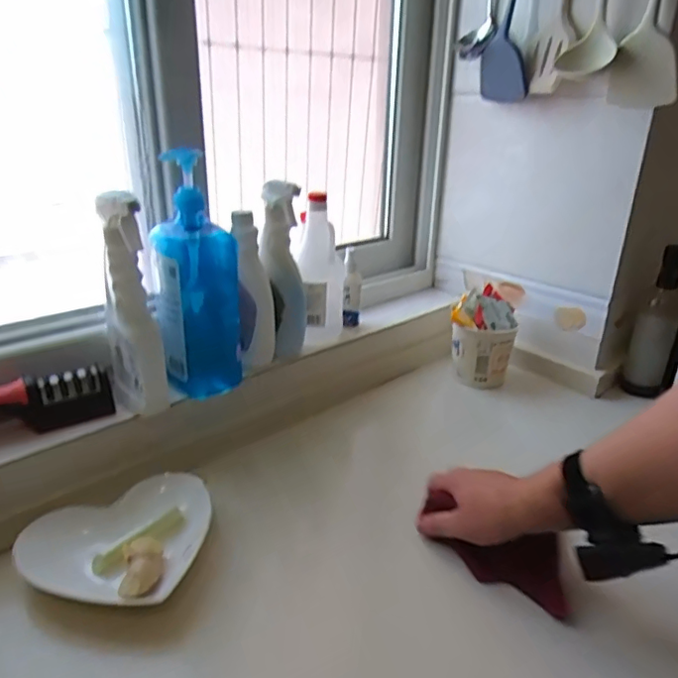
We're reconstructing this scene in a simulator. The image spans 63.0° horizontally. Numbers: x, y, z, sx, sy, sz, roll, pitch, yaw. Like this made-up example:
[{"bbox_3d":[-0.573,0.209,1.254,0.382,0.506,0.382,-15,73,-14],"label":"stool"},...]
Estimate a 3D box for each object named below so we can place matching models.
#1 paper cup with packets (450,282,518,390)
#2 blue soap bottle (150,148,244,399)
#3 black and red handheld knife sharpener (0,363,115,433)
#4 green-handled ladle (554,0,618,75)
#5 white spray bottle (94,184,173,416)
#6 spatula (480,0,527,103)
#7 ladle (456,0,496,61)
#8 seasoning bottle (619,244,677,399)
[{"bbox_3d":[0.246,-0.002,0.947,0.108,0.147,0.087,7,22,14],"label":"paper cup with packets"},{"bbox_3d":[-0.175,-0.071,0.679,0.105,0.283,0.066,-3,22,-9],"label":"blue soap bottle"},{"bbox_3d":[-0.361,0.084,0.614,0.203,0.069,0.030,-16,27,-37],"label":"black and red handheld knife sharpener"},{"bbox_3d":[0.352,-0.512,0.741,0.069,0.281,0.047,9,23,19],"label":"green-handled ladle"},{"bbox_3d":[-0.239,-0.033,0.642,0.059,0.268,0.106,-9,24,-23],"label":"white spray bottle"},{"bbox_3d":[0.266,-0.529,0.843,0.072,0.304,0.028,10,23,21],"label":"spatula"},{"bbox_3d":[0.228,-0.592,0.881,0.054,0.261,0.085,5,22,9],"label":"ladle"},{"bbox_3d":[0.523,-0.027,0.910,0.069,0.247,0.063,14,25,31],"label":"seasoning bottle"}]

